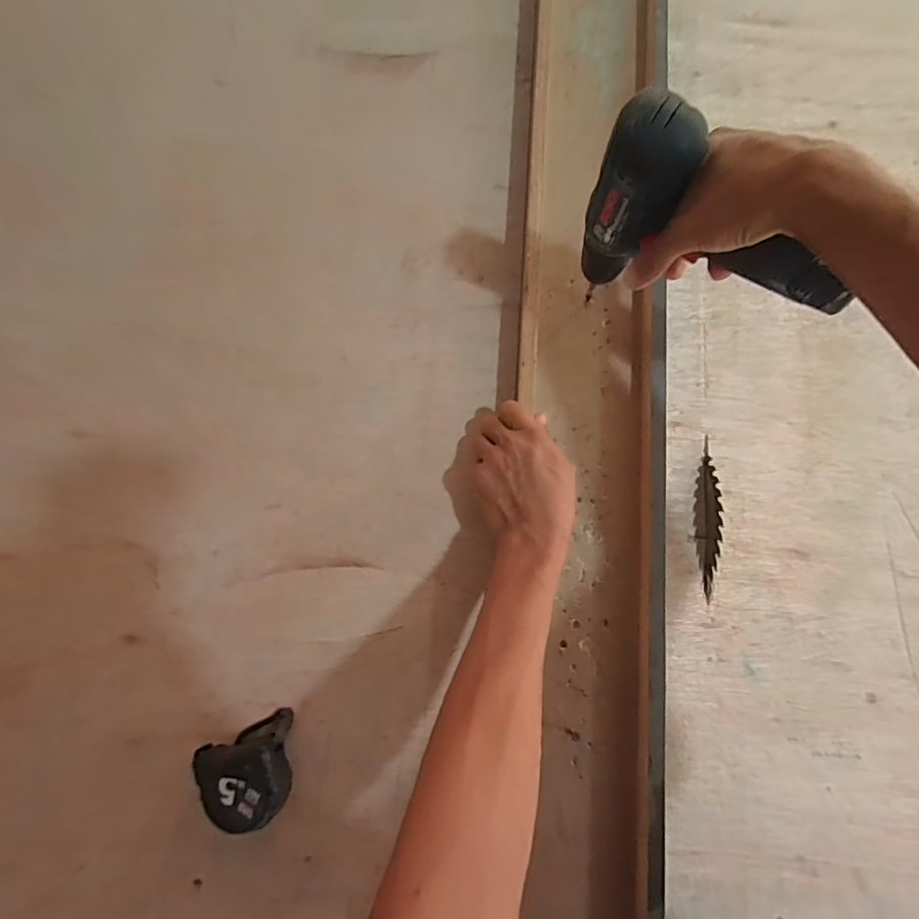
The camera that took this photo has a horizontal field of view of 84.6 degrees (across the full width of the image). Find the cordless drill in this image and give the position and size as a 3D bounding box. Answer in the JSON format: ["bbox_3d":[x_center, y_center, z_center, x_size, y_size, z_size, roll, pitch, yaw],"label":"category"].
[{"bbox_3d":[0.166,-0.145,0.358,0.054,0.127,0.179,-44,84,-6],"label":"cordless drill"}]

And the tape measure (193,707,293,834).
[{"bbox_3d":[-0.182,0.275,0.441,0.076,0.048,0.070,-23,82,-3],"label":"tape measure"}]

